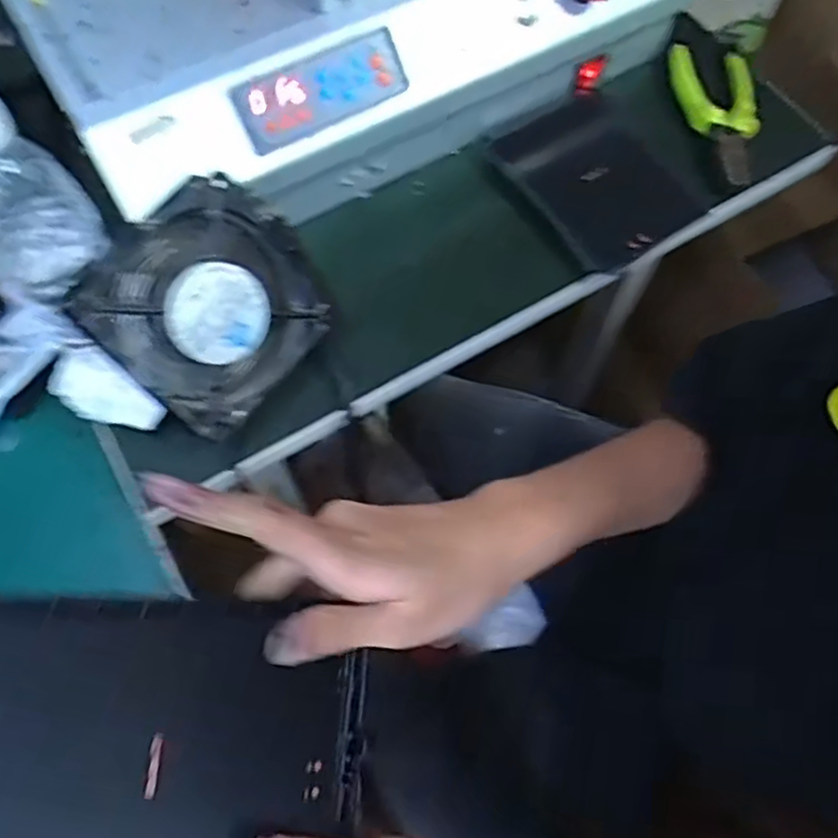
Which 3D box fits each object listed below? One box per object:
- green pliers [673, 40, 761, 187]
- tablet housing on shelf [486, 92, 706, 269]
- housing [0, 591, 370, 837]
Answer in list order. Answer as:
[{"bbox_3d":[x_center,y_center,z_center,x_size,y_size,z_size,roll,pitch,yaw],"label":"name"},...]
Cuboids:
[{"bbox_3d":[0.236,-0.241,0.557,0.059,0.019,0.134,3,66,0],"label":"green pliers"},{"bbox_3d":[0.133,-0.183,0.540,0.103,0.016,0.141,-30,70,-14],"label":"tablet housing on shelf"},{"bbox_3d":[-0.091,0.122,0.253,0.160,0.009,0.115,10,81,-36],"label":"housing"}]

